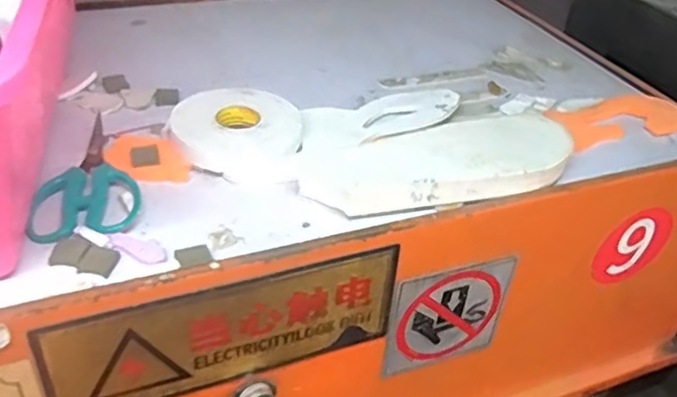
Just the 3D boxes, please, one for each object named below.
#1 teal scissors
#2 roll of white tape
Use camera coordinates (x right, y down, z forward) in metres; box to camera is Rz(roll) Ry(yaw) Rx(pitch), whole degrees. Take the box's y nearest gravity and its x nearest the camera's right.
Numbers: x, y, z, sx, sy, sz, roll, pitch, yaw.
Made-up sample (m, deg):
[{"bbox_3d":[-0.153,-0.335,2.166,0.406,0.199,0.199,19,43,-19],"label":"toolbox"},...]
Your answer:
[{"bbox_3d":[-0.216,-0.021,0.559,0.083,0.017,0.148,-7,39,-16],"label":"teal scissors"},{"bbox_3d":[-0.089,-0.066,0.624,0.122,0.034,0.116,3,37,-2],"label":"roll of white tape"}]

